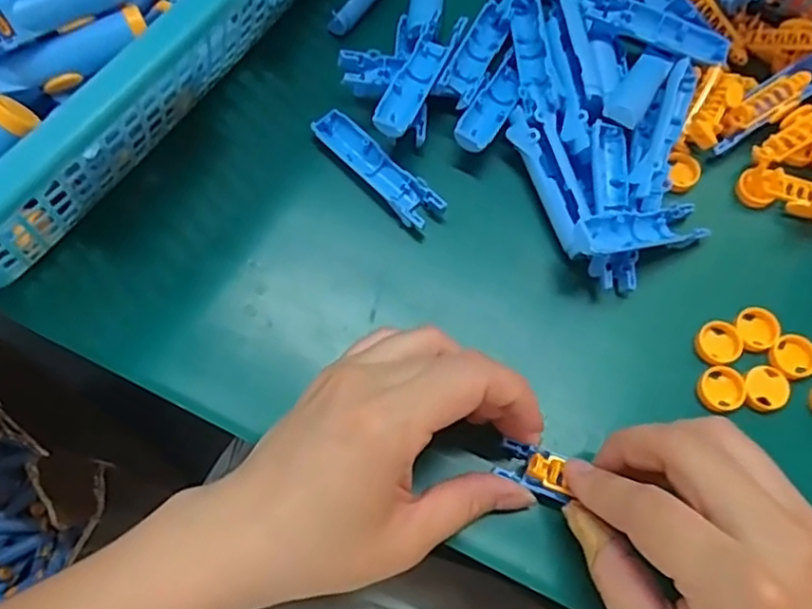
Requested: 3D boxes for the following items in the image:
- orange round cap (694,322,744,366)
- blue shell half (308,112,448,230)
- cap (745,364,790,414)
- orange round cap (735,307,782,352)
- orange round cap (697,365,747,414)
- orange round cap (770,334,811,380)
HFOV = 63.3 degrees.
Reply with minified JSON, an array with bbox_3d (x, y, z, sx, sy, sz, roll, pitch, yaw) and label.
[{"bbox_3d":[0.143,0.018,0.301,0.020,0.005,0.020,1,69,-2],"label":"orange round cap"},{"bbox_3d":[-0.014,-0.067,0.327,0.019,0.012,0.077,-42,76,-16],"label":"blue shell half"},{"bbox_3d":[0.160,0.037,0.292,0.018,0.004,0.020,17,69,4],"label":"cap"},{"bbox_3d":[0.163,0.011,0.305,0.018,0.008,0.019,1,69,-2],"label":"orange round cap"},{"bbox_3d":[0.141,0.038,0.294,0.019,0.007,0.020,1,69,-2],"label":"orange round cap"},{"bbox_3d":[0.176,0.024,0.298,0.020,0.004,0.021,1,69,-2],"label":"orange round cap"}]

